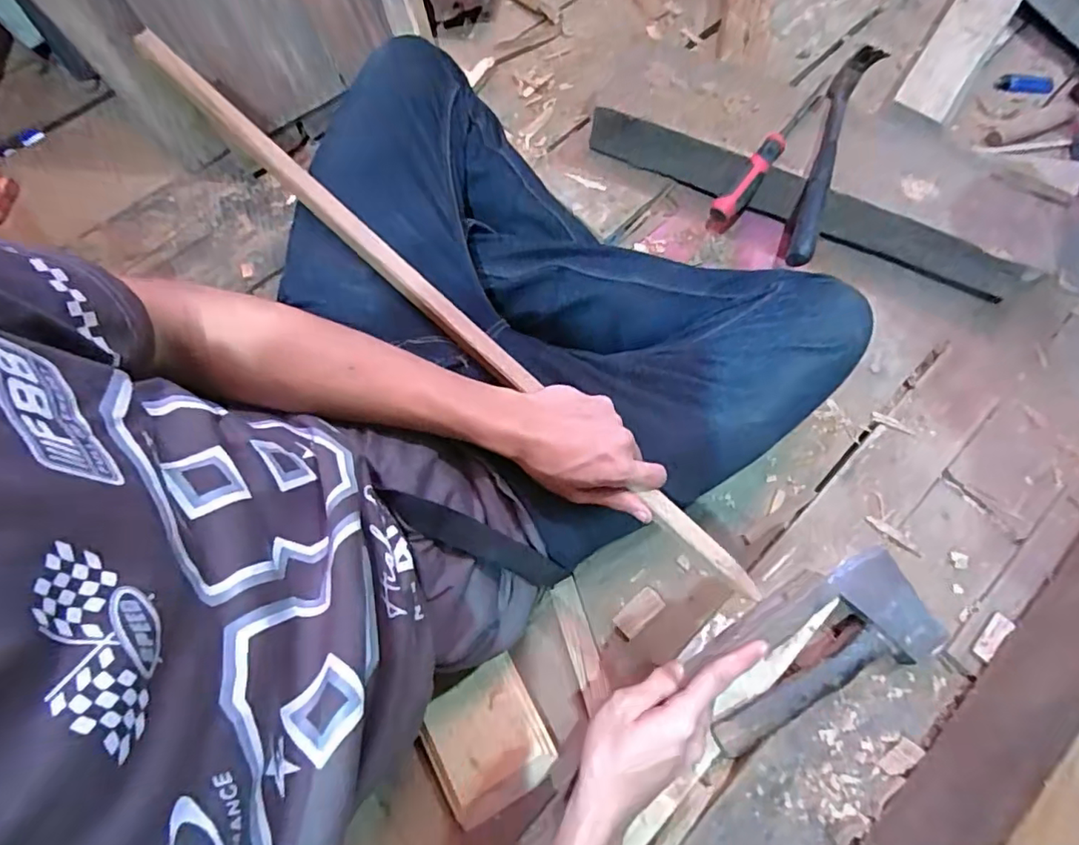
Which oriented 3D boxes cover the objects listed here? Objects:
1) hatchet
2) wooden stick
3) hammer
[{"bbox_3d":[0.280,0.235,0.576,0.261,0.030,0.103,-27,73,-9],"label":"hatchet"},{"bbox_3d":[-0.111,-0.121,0.502,0.760,0.023,0.026,42,76,9],"label":"wooden stick"},{"bbox_3d":[0.330,-0.309,0.657,0.042,0.038,0.325,23,73,7],"label":"hammer"}]

